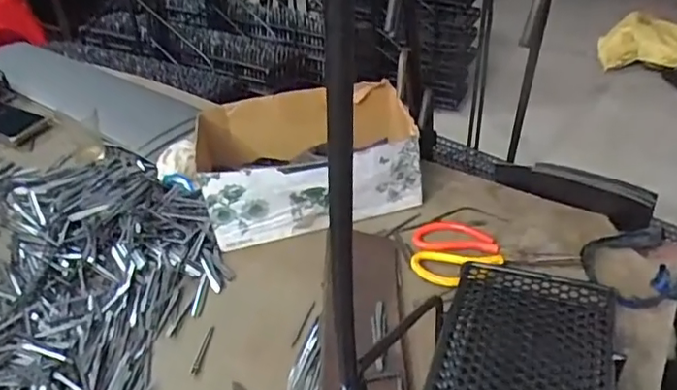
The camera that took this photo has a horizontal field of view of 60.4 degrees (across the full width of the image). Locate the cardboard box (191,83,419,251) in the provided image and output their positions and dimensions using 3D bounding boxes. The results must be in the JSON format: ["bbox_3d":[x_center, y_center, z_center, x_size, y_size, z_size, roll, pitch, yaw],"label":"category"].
[{"bbox_3d":[-0.041,-0.051,0.814,0.294,0.124,0.217,-6,36,-4],"label":"cardboard box"}]

